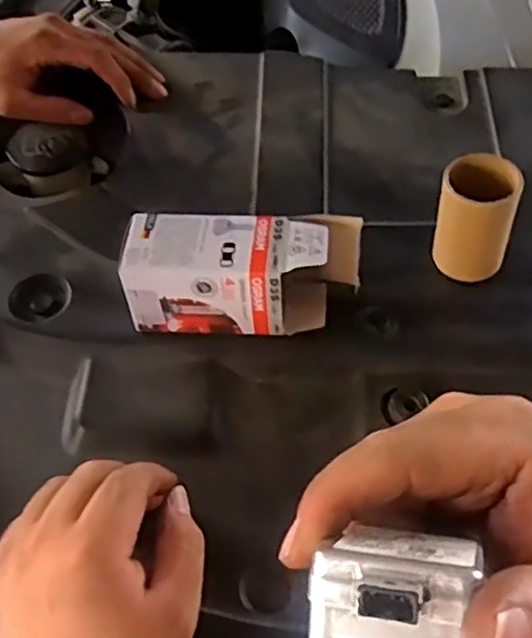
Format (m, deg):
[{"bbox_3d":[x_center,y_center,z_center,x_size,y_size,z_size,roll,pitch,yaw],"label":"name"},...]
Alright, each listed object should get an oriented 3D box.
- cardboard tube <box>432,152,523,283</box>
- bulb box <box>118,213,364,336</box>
[{"bbox_3d":[0.125,-0.059,0.407,0.044,0.066,0.040,17,56,14],"label":"cardboard tube"},{"bbox_3d":[-0.012,-0.023,0.399,0.132,0.062,0.050,1,53,3],"label":"bulb box"}]

